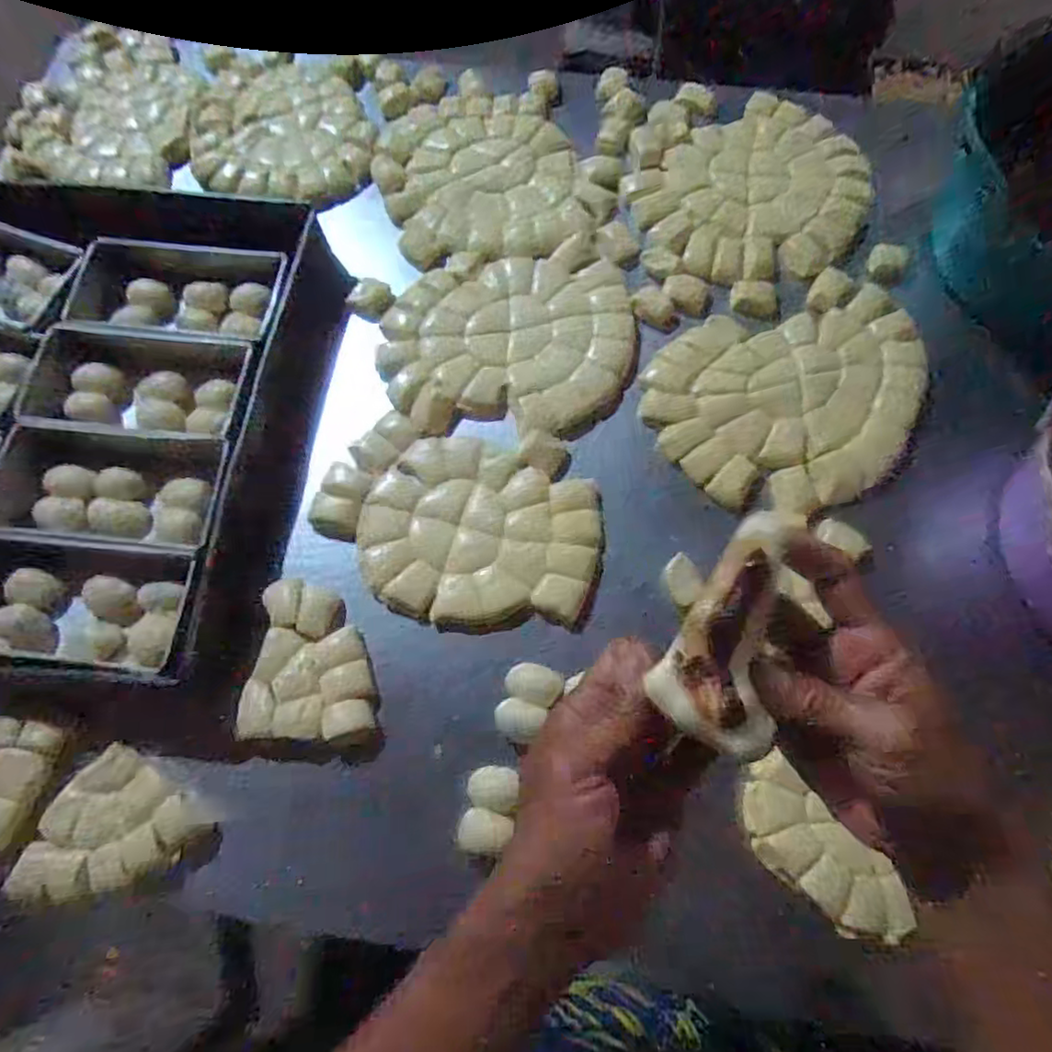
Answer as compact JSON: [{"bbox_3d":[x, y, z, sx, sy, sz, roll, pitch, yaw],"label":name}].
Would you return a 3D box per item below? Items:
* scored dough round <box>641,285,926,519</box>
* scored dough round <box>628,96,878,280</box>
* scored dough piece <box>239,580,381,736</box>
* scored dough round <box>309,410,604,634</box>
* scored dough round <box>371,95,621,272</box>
[{"bbox_3d":[0.249,-0.128,0.594,0.258,0.017,0.207,-38,75,-10],"label":"scored dough round"},{"bbox_3d":[0.228,-0.334,0.658,0.244,0.021,0.200,-36,74,-9],"label":"scored dough round"},{"bbox_3d":[-0.172,0.108,0.521,0.099,0.019,0.123,0,72,2],"label":"scored dough piece"},{"bbox_3d":[-0.059,-0.003,0.562,0.246,0.016,0.176,7,72,4],"label":"scored dough round"},{"bbox_3d":[-0.035,-0.372,0.684,0.230,0.019,0.221,-1,72,2],"label":"scored dough round"}]

